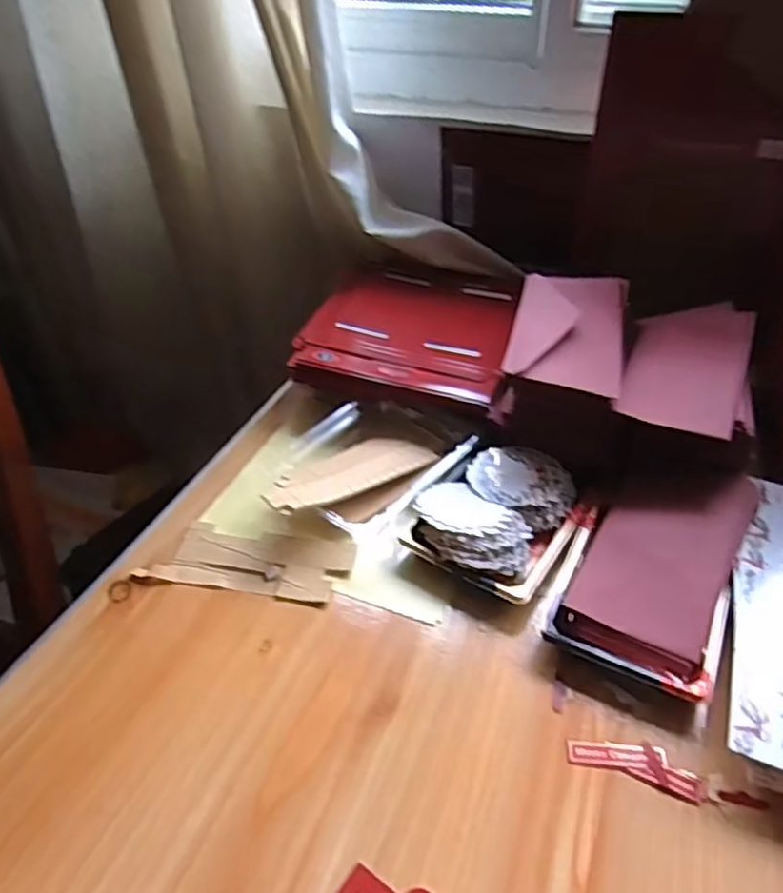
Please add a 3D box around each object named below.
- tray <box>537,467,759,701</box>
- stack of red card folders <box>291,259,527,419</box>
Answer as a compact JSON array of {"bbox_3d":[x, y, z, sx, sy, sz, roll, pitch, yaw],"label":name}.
[{"bbox_3d":[0.198,0.088,0.514,0.112,0.034,0.193,19,43,23],"label":"tray"},{"bbox_3d":[0.025,-0.125,0.731,0.207,0.024,0.232,11,40,14],"label":"stack of red card folders"}]

